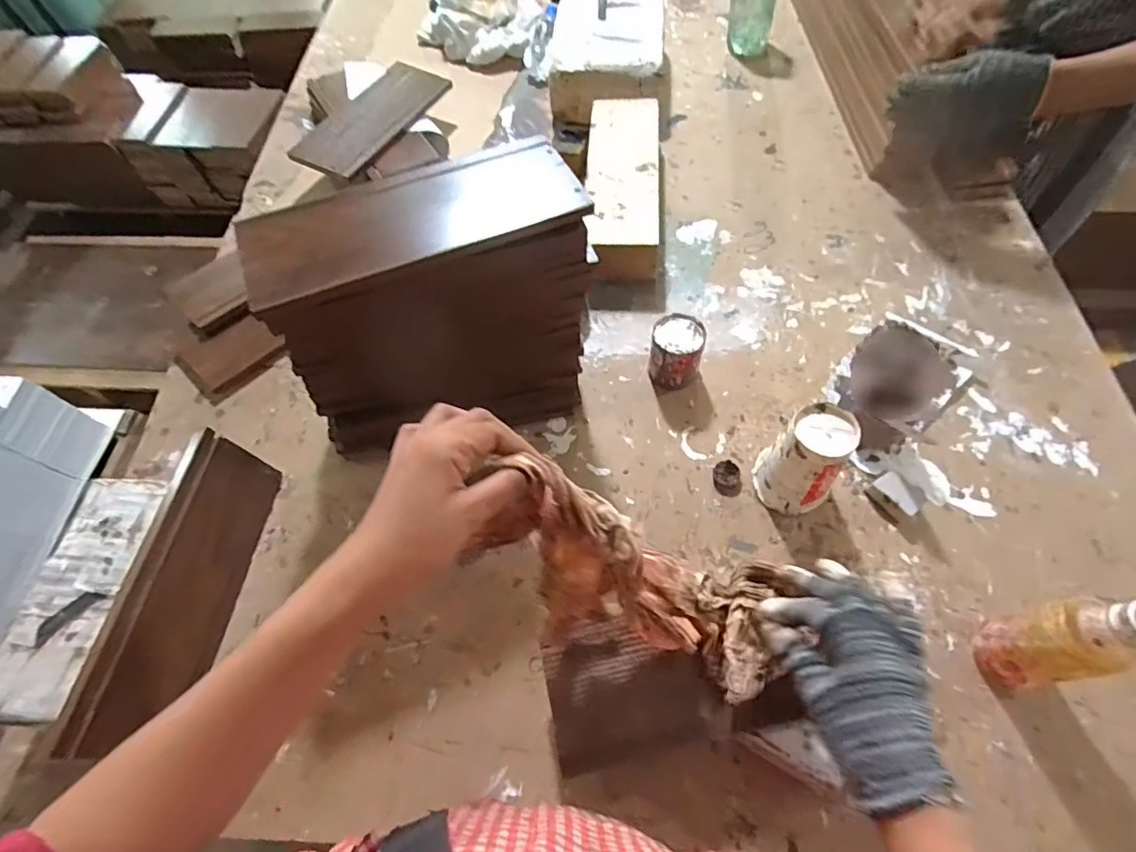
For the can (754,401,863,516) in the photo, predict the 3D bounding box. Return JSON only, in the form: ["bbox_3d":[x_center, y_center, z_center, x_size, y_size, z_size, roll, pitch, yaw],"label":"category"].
[{"bbox_3d":[0.255,0.039,0.585,0.079,0.125,0.069,35,67,20],"label":"can"}]

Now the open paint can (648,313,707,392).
[{"bbox_3d":[0.137,-0.092,0.686,0.062,0.074,0.064,-1,60,2],"label":"open paint can"}]

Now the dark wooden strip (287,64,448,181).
[{"bbox_3d":[-0.326,-0.511,0.897,0.118,0.018,0.295,28,63,5],"label":"dark wooden strip"}]

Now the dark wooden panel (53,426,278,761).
[{"bbox_3d":[-0.374,0.156,0.536,0.025,0.114,0.282,0,60,16],"label":"dark wooden panel"}]

